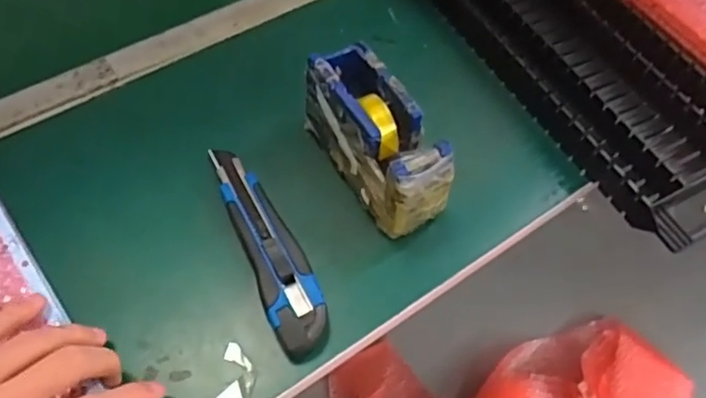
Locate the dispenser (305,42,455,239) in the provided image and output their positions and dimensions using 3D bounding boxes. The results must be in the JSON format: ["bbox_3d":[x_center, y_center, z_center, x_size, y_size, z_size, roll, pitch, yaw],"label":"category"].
[{"bbox_3d":[0.016,-0.045,0.443,0.051,0.075,0.132,-27,62,-18],"label":"dispenser"}]

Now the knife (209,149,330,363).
[{"bbox_3d":[-0.061,0.030,0.432,0.038,0.019,0.175,-19,60,-13],"label":"knife"}]

